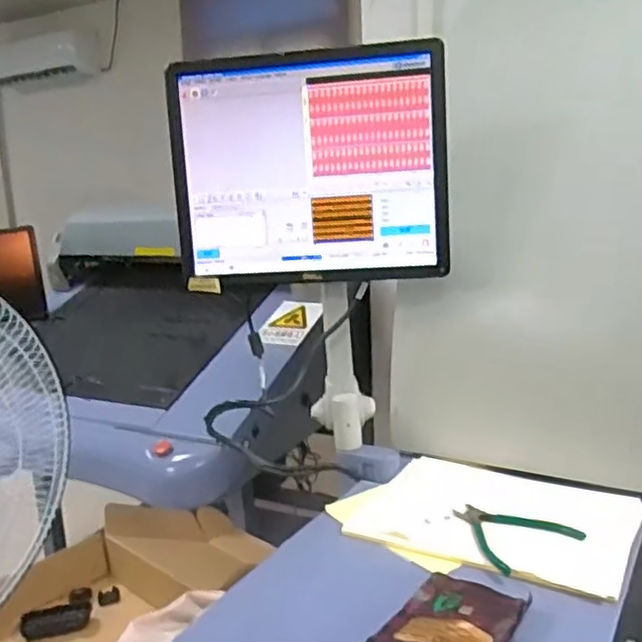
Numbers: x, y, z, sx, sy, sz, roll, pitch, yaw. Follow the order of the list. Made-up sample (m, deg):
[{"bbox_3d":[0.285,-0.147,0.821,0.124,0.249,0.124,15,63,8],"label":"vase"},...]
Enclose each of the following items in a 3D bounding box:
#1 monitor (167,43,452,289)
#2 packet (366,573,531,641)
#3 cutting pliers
[{"bbox_3d":[-0.019,-0.204,0.928,0.373,0.293,0.039,-1,12,9],"label":"monitor"},{"bbox_3d":[0.117,0.292,0.642,0.109,0.021,0.155,11,18,35],"label":"packet"},{"bbox_3d":[0.216,0.241,0.796,0.118,0.015,0.127,-9,17,-31],"label":"cutting pliers"}]

